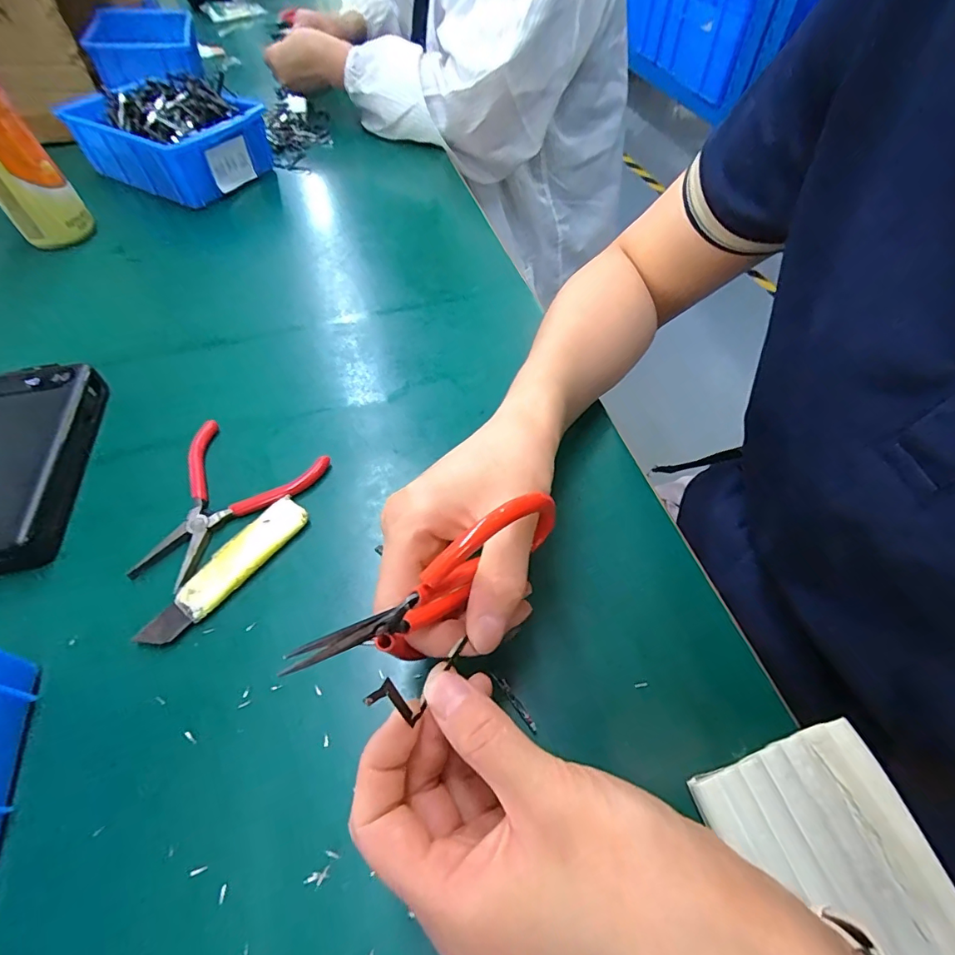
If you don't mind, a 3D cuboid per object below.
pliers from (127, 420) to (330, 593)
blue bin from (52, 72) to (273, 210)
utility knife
[{"bbox_3d":[-0.172,0.009,0.314,0.093,0.007,0.121,31,60,20],"label":"pliers"},{"bbox_3d":[-0.345,-0.389,0.551,0.198,0.068,0.133,27,58,18],"label":"blue bin"},{"bbox_3d":[-0.143,0.052,0.281,0.024,0.009,0.103,32,60,21],"label":"utility knife"}]

